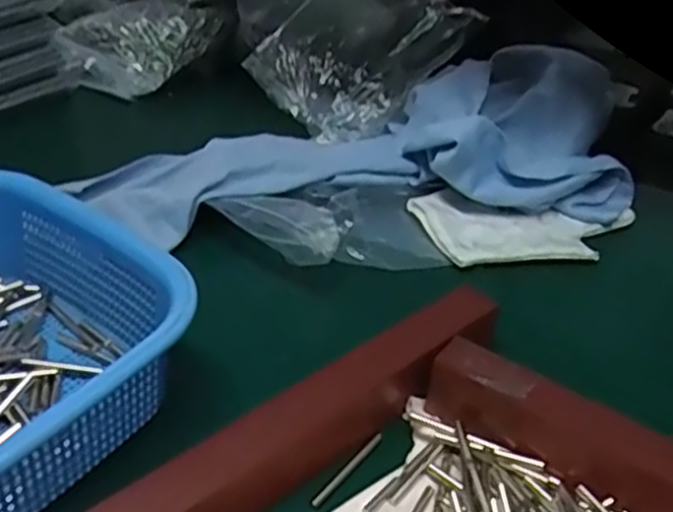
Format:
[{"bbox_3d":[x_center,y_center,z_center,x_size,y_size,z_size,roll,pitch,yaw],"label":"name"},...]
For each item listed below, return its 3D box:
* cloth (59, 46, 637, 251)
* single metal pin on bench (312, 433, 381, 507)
[{"bbox_3d":[0.016,-0.088,0.539,0.410,0.084,0.140,-2,38,-7],"label":"cloth"},{"bbox_3d":[0.006,0.105,0.352,0.004,0.004,0.053,28,44,28],"label":"single metal pin on bench"}]

